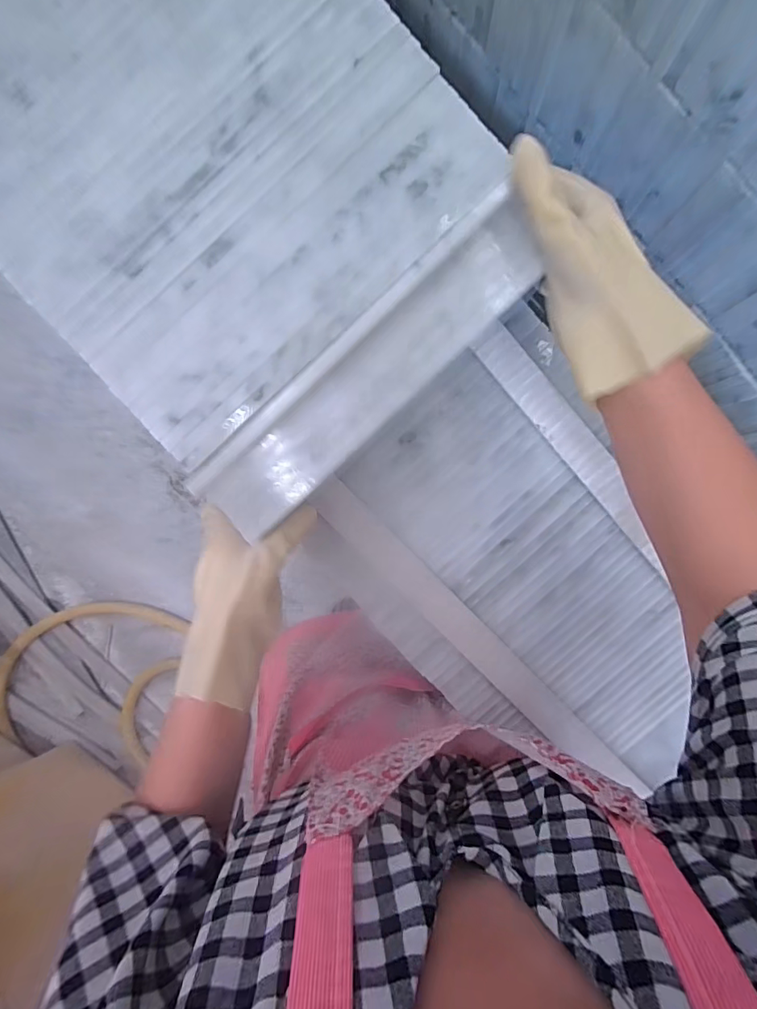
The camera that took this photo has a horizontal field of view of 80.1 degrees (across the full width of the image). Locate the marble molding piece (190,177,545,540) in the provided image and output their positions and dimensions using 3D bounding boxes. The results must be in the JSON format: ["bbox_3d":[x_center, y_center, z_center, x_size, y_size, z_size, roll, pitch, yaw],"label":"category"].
[{"bbox_3d":[-0.004,-0.088,0.301,0.277,0.024,0.062,-43,95,1],"label":"marble molding piece"}]

